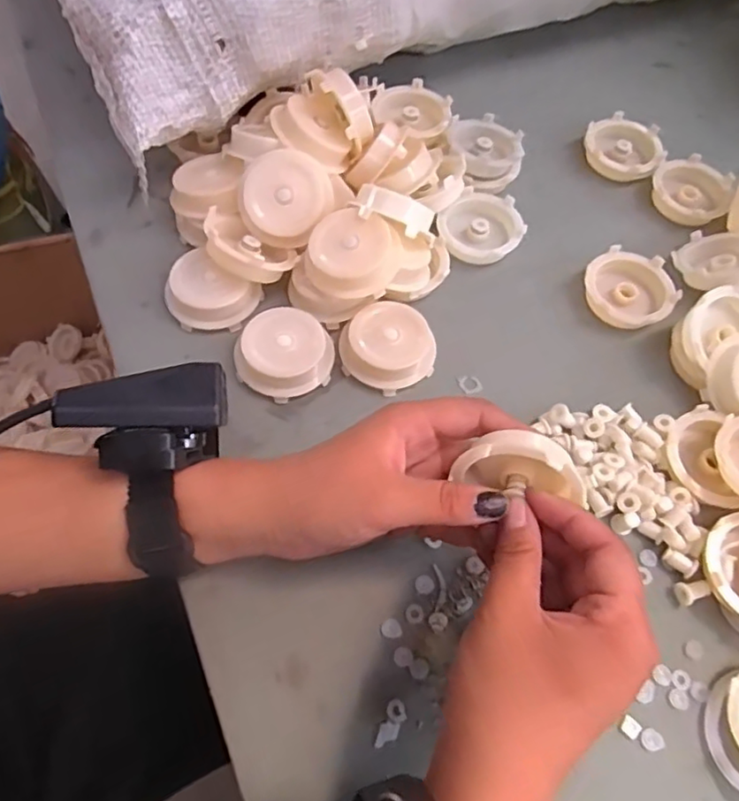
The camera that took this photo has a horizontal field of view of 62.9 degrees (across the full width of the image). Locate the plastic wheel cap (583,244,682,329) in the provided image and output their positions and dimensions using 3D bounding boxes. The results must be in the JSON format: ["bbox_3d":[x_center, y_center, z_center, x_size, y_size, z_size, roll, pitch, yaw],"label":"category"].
[{"bbox_3d":[0.173,-0.074,0.406,0.055,0.017,0.057,1,62,-2],"label":"plastic wheel cap"}]

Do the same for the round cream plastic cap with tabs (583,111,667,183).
[{"bbox_3d":[0.198,-0.197,0.471,0.060,0.015,0.057,1,62,-2],"label":"round cream plastic cap with tabs"}]

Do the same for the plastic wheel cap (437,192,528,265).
[{"bbox_3d":[0.078,-0.119,0.423,0.055,0.020,0.057,1,62,-2],"label":"plastic wheel cap"}]

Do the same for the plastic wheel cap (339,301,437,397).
[{"bbox_3d":[0.012,-0.030,0.364,0.052,0.023,0.054,1,62,-2],"label":"plastic wheel cap"}]

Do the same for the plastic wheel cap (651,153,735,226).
[{"bbox_3d":[0.243,-0.158,0.454,0.057,0.017,0.056,1,62,-2],"label":"plastic wheel cap"}]

